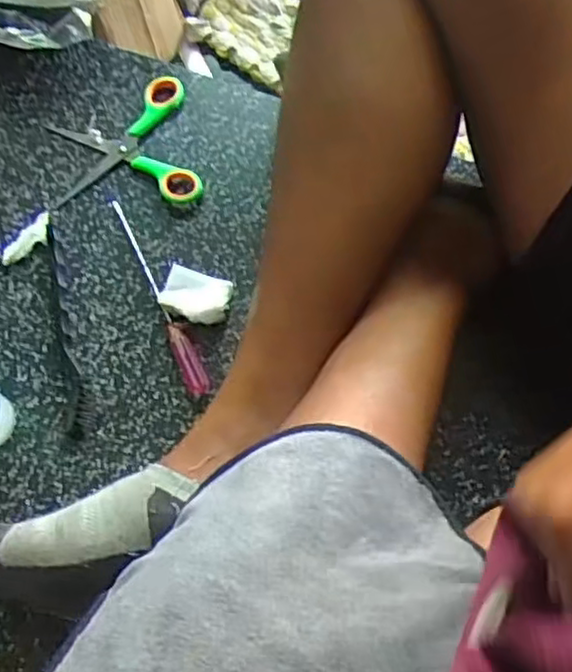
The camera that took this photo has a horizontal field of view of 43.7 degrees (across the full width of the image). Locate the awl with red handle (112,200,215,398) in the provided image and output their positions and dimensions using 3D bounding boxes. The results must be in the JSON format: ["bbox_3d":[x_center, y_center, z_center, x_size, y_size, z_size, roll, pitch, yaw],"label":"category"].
[{"bbox_3d":[-0.100,-0.035,0.558,0.017,0.016,0.179,-24,73,-7],"label":"awl with red handle"}]

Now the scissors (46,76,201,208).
[{"bbox_3d":[-0.138,-0.161,0.601,0.118,0.008,0.119,-8,72,-2],"label":"scissors"}]

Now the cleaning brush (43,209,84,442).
[{"bbox_3d":[-0.171,-0.007,0.547,0.024,0.010,0.180,-7,72,-2],"label":"cleaning brush"}]

